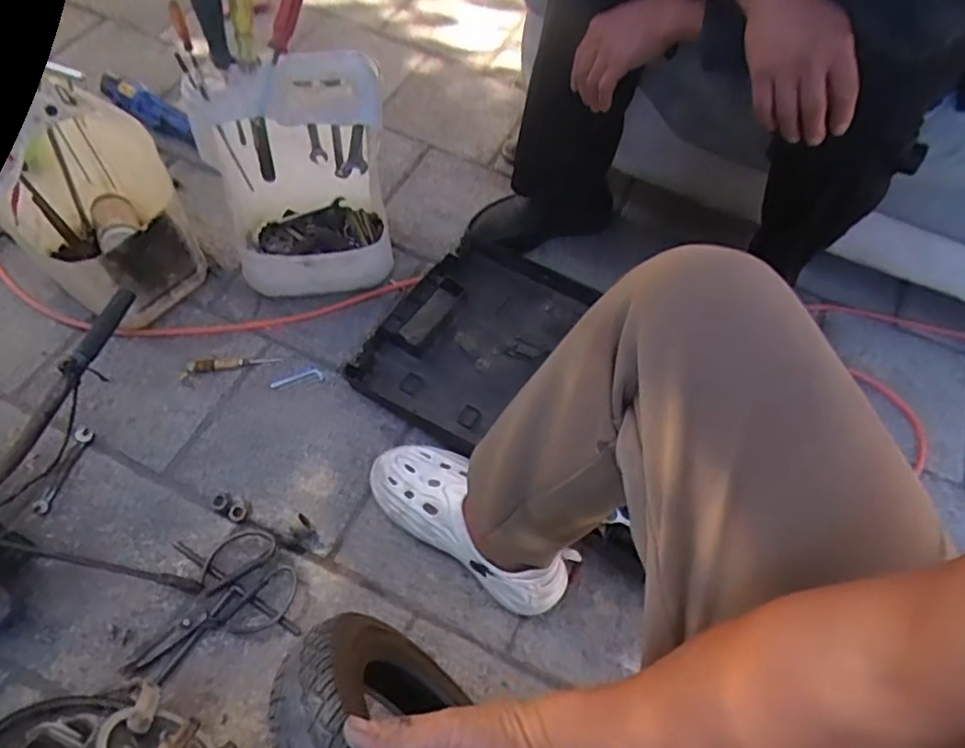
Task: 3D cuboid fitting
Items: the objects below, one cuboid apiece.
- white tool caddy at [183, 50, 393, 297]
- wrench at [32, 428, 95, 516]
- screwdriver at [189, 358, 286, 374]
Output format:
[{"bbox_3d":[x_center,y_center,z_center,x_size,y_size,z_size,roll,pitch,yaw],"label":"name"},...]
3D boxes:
[{"bbox_3d":[-0.255,-0.272,0.918,0.233,0.327,0.188,-6,59,-7],"label":"white tool caddy"},{"bbox_3d":[-0.557,0.127,0.850,0.022,0.004,0.120,10,57,6],"label":"wrench"},{"bbox_3d":[-0.369,-0.016,0.947,0.132,0.012,0.023,-5,57,-4],"label":"screwdriver"}]

